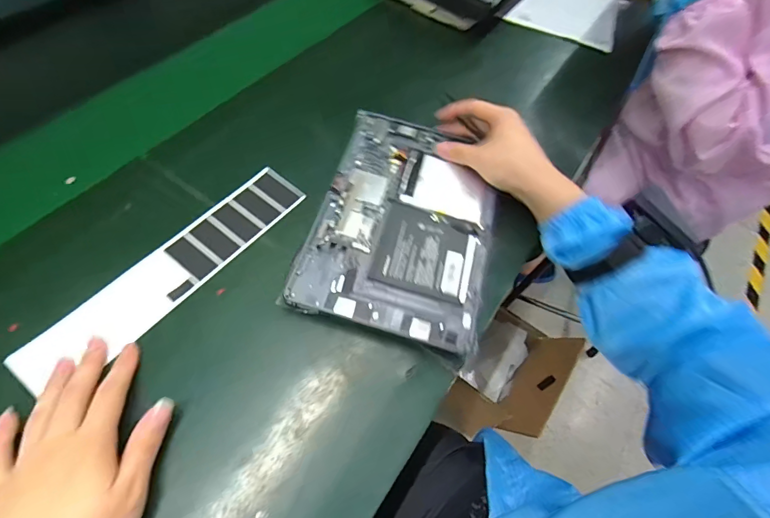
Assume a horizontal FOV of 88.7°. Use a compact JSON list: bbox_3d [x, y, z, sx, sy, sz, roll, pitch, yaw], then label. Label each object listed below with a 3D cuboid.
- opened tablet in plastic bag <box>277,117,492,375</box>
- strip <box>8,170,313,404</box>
[{"bbox_3d":[0.023,-0.047,0.398,0.167,0.014,0.265,14,59,4],"label":"opened tablet in plastic bag"},{"bbox_3d":[-0.186,0.007,0.357,0.059,0.005,0.265,37,62,16],"label":"strip"}]

